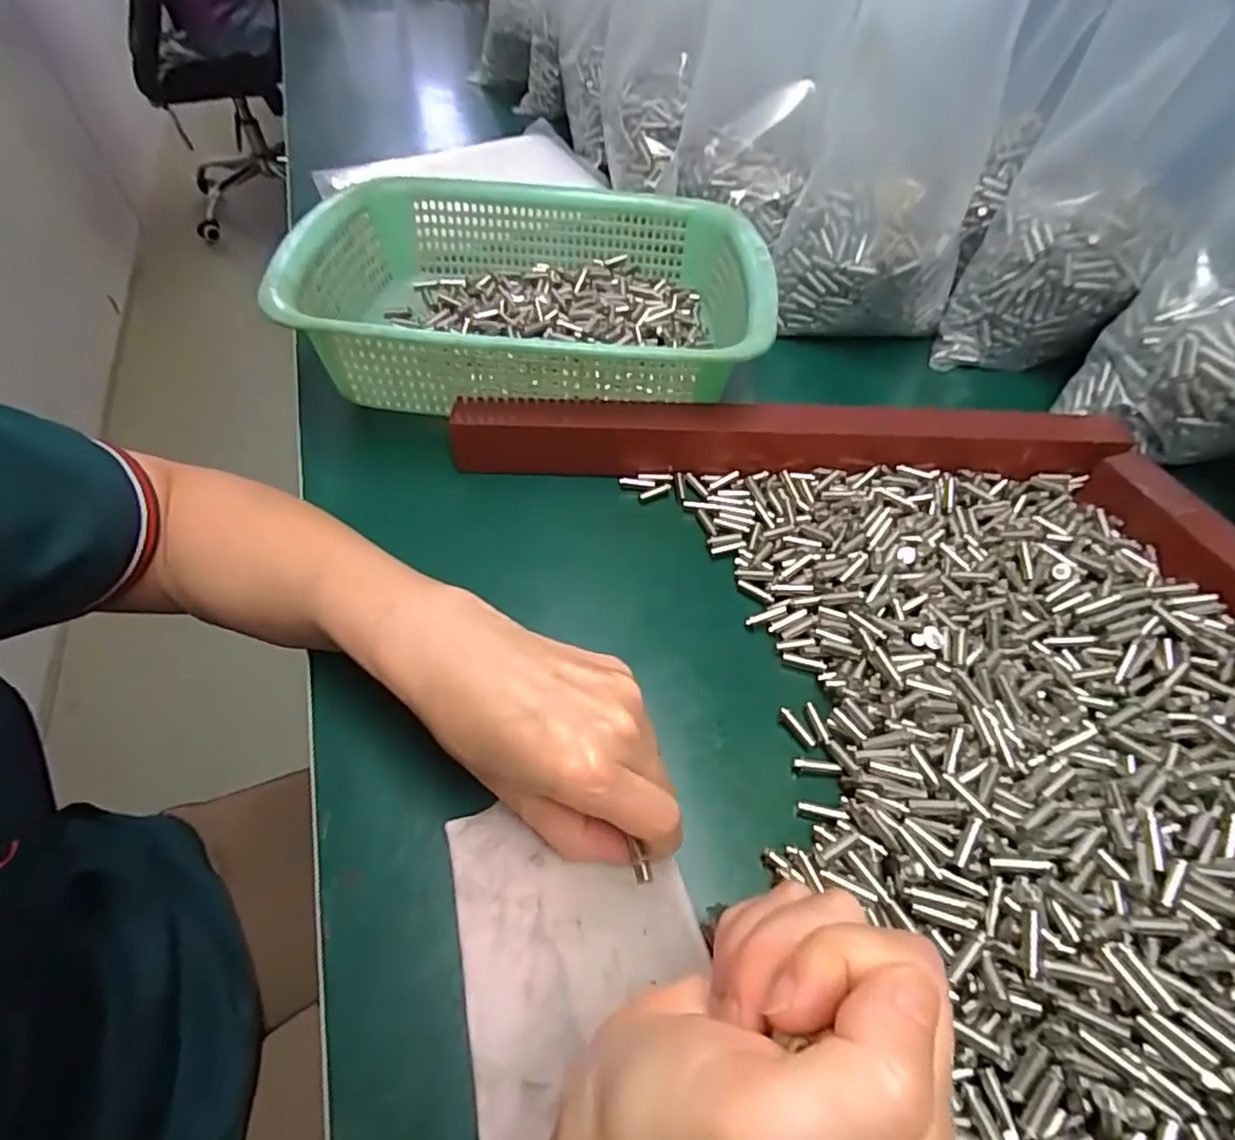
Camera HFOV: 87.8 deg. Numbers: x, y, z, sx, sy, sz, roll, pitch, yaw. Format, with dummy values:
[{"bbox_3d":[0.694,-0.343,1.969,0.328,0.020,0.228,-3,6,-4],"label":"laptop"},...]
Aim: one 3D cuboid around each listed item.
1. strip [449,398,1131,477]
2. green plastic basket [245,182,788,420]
[{"bbox_3d":[0.098,-0.080,0.390,0.390,0.034,0.031,1,53,1],"label":"strip"},{"bbox_3d":[-0.051,-0.189,0.443,0.298,0.088,0.225,2,53,1],"label":"green plastic basket"}]

